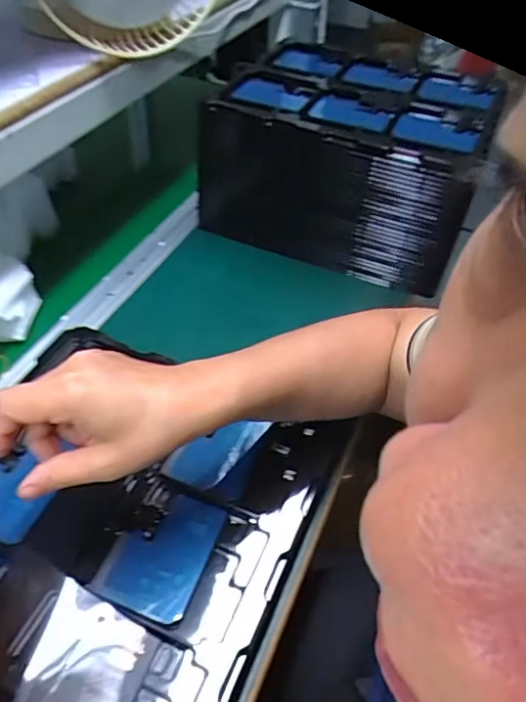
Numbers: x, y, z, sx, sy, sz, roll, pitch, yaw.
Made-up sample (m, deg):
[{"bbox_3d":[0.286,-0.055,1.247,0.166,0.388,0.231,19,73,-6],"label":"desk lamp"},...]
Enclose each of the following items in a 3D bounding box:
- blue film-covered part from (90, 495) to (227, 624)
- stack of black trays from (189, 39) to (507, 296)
[{"bbox_3d":[-0.074,0.146,0.411,0.068,0.004,0.089,15,46,12],"label":"blue film-covered part"},{"bbox_3d":[0.120,-0.249,0.737,0.307,0.169,0.269,20,47,16],"label":"stack of black trays"}]

